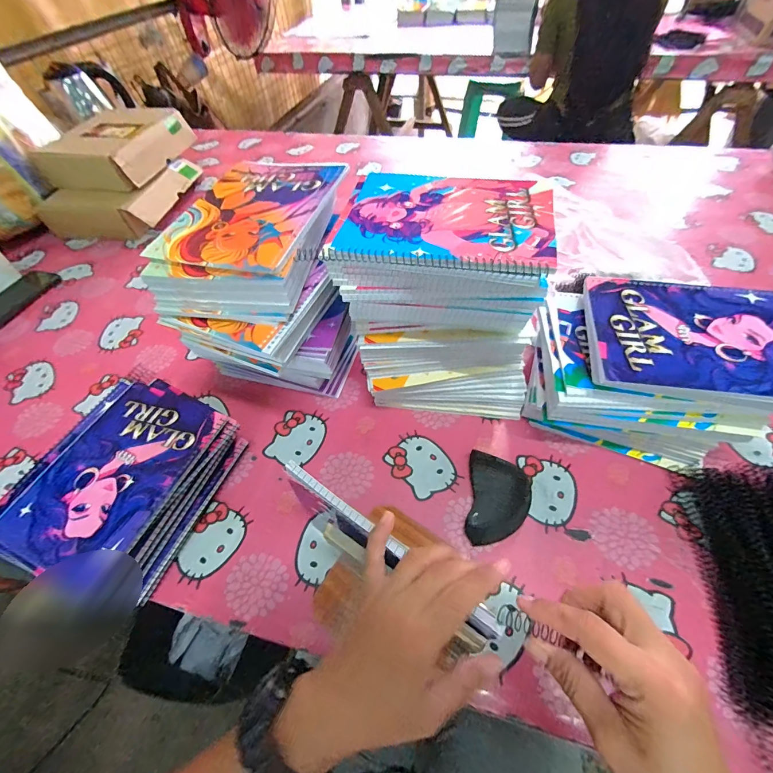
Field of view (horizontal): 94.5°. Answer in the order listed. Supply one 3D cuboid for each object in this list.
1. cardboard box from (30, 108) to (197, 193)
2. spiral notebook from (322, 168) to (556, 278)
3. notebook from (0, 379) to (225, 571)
[{"bbox_3d":[-0.616,-0.561,0.832,0.222,0.067,0.295,4,55,8],"label":"cardboard box"},{"bbox_3d":[0.055,-0.164,0.348,0.202,0.014,0.145,10,57,12],"label":"spiral notebook"},{"bbox_3d":[-0.291,0.088,0.389,0.148,0.015,0.207,17,58,17],"label":"notebook"}]

